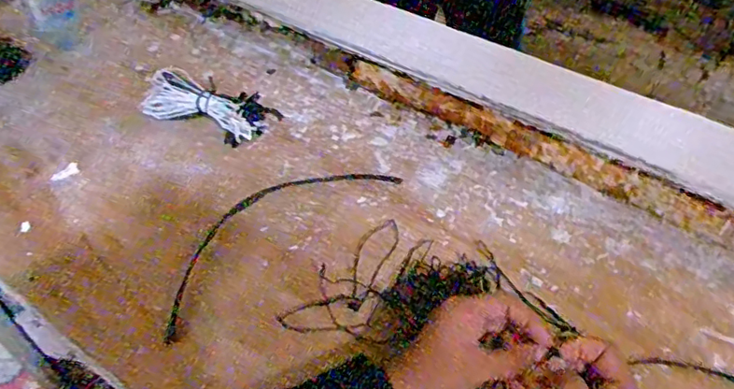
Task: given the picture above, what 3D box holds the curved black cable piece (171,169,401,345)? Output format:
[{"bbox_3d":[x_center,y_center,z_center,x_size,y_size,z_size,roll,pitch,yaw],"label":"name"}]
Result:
[{"bbox_3d":[-0.097,0.028,0.562,0.282,0.007,0.091,-35,59,-28],"label":"curved black cable piece"}]

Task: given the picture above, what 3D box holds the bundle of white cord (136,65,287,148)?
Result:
[{"bbox_3d":[-0.181,-0.105,0.638,0.151,0.049,0.070,17,49,-4],"label":"bundle of white cord"}]

